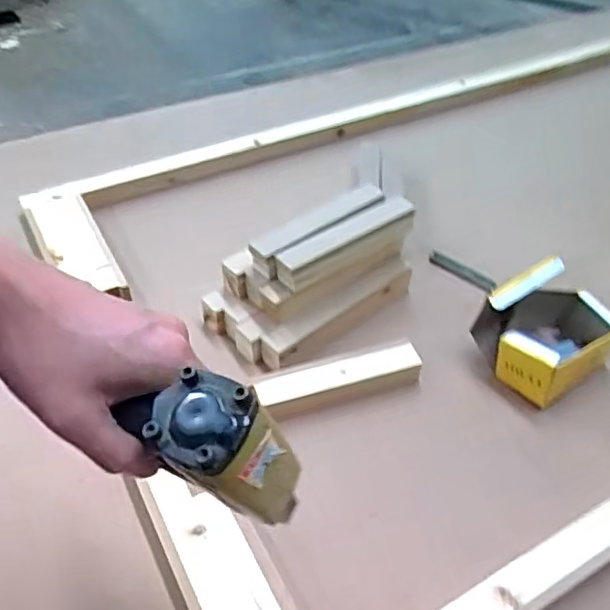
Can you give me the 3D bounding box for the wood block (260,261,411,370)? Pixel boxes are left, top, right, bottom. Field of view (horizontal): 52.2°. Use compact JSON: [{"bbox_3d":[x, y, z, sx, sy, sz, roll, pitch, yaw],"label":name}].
[{"bbox_3d":[0.043,0.010,0.743,0.218,0.038,0.028,-28,53,-26],"label":"wood block"}]

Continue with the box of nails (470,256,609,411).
[{"bbox_3d":[0.275,0.030,0.699,0.138,0.097,0.112,-24,51,-23],"label":"box of nails"}]

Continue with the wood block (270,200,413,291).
[{"bbox_3d":[0.048,-0.071,0.724,0.188,0.038,0.039,-26,52,-24],"label":"wood block"}]

